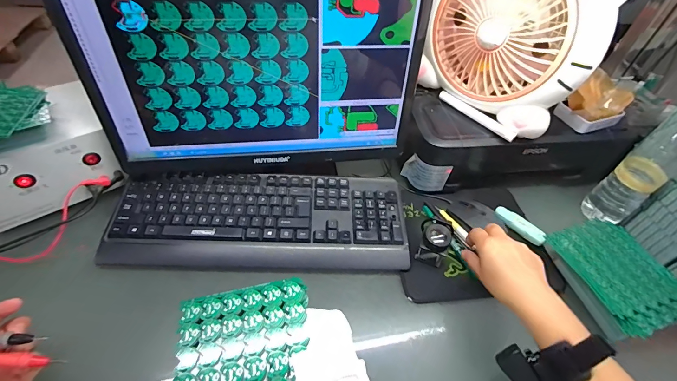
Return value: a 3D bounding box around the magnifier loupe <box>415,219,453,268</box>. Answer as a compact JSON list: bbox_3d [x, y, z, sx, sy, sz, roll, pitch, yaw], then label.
[{"bbox_3d":[0.145,0.076,0.500,0.049,0.054,0.056,26,50,16],"label":"magnifier loupe"}]

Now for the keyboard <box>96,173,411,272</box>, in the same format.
[{"bbox_3d":[-0.115,0.044,0.509,0.438,0.036,0.159,2,48,-4],"label":"keyboard"}]

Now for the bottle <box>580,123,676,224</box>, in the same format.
[{"bbox_3d":[0.495,-0.032,0.532,0.079,0.233,0.068,-28,57,-28],"label":"bottle"}]

